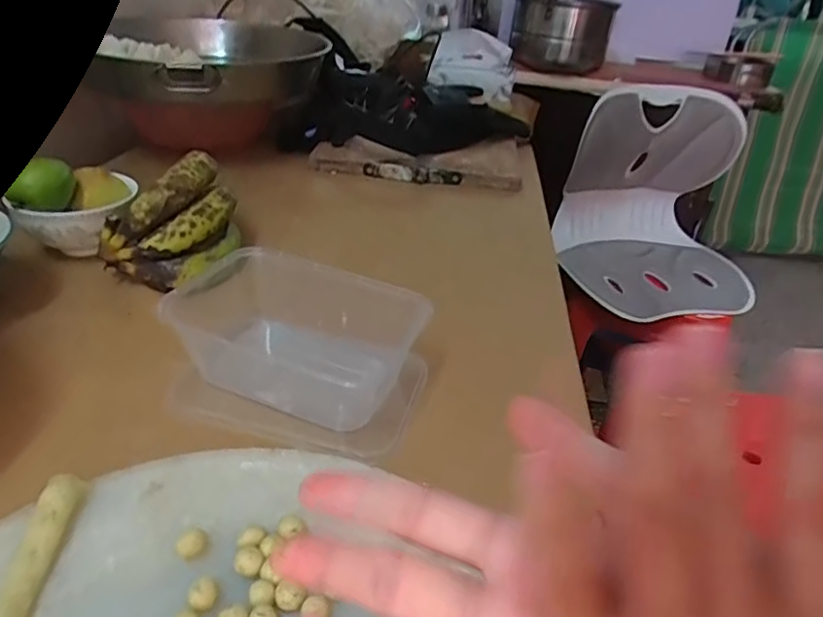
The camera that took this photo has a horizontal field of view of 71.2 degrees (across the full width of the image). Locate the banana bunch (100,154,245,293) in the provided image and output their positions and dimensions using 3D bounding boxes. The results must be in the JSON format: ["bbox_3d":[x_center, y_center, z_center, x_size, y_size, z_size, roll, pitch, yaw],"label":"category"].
[{"bbox_3d":[-0.218,-0.078,0.520,0.116,0.089,0.089,-10,35,-20],"label":"banana bunch"}]

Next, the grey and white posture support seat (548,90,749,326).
[{"bbox_3d":[0.462,-0.212,1.052,0.335,0.325,0.343,7,33,5],"label":"grey and white posture support seat"}]

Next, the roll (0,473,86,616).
[{"bbox_3d":[-0.183,0.131,0.265,0.019,0.015,0.126,1,33,-3],"label":"roll"}]

